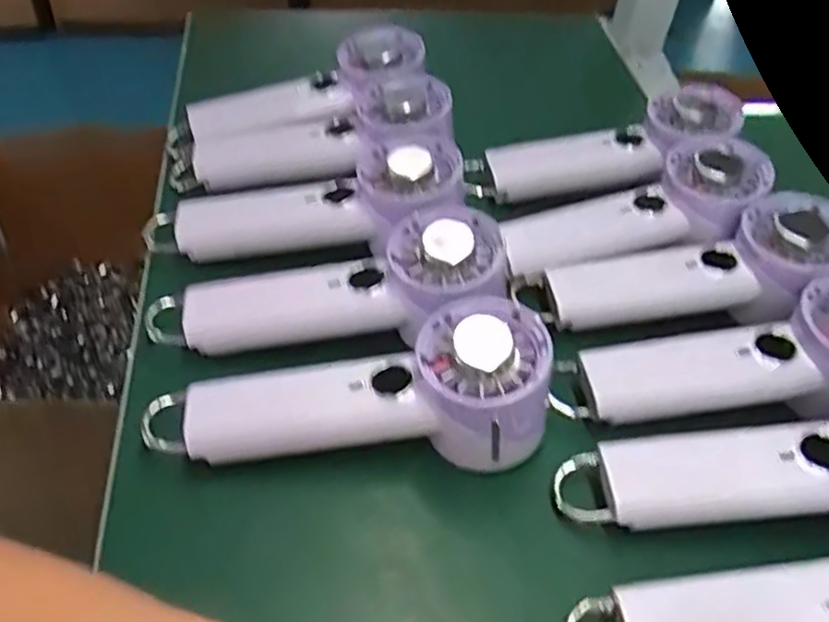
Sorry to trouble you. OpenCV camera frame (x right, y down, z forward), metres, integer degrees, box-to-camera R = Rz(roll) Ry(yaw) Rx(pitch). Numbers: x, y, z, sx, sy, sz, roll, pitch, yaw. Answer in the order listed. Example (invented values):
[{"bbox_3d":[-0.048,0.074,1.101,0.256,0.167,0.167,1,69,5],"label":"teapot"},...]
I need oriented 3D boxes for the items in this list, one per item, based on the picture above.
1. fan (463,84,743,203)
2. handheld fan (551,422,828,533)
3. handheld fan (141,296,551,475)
[{"bbox_3d":[0.130,-0.106,0.484,0.184,0.032,0.061,-16,49,5],"label":"fan"},{"bbox_3d":[0.166,0.074,0.330,0.194,0.036,0.062,-11,48,8],"label":"handheld fan"},{"bbox_3d":[-0.027,0.046,0.351,0.186,0.060,0.065,-10,48,3],"label":"handheld fan"}]

